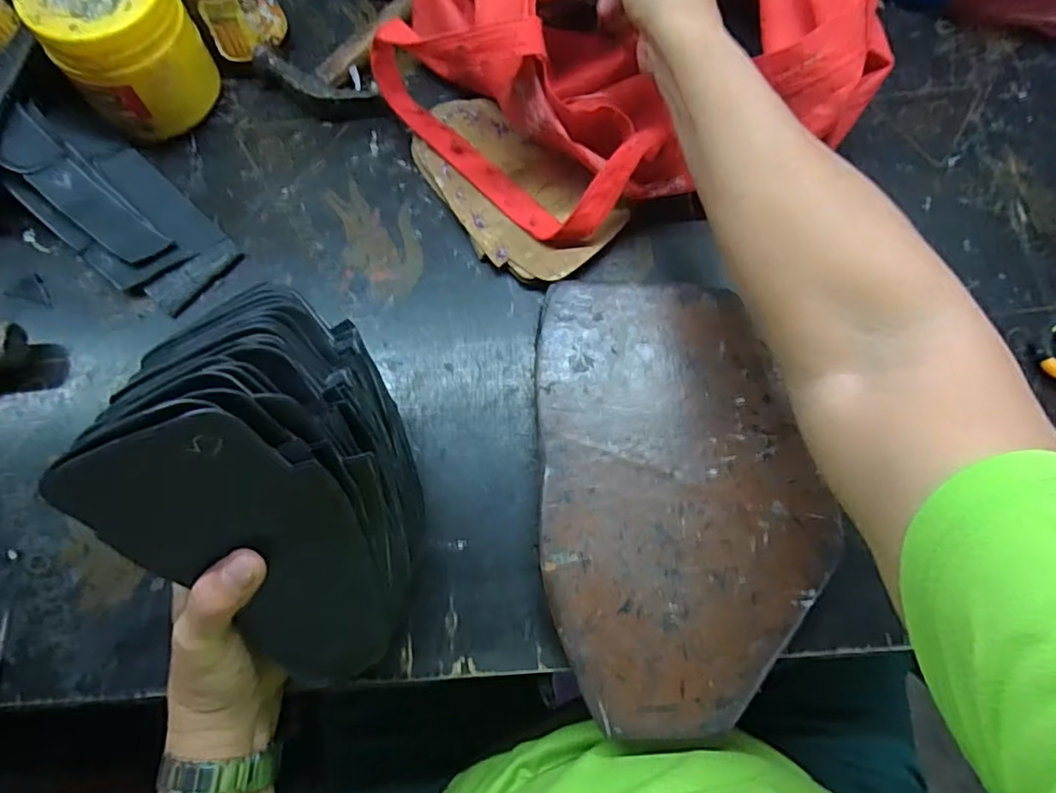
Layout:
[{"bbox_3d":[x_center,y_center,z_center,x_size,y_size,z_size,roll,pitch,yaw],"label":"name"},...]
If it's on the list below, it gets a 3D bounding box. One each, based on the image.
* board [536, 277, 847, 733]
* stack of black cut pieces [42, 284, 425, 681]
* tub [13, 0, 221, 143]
[{"bbox_3d":[0.092,0.054,0.381,0.163,0.023,0.264,-4,72,0],"label":"board"},{"bbox_3d":[-0.115,0.042,0.299,0.120,0.170,0.105,-32,33,6],"label":"stack of black cut pieces"},{"bbox_3d":[-0.282,-0.248,0.442,0.089,0.103,0.088,0,72,1],"label":"tub"}]

